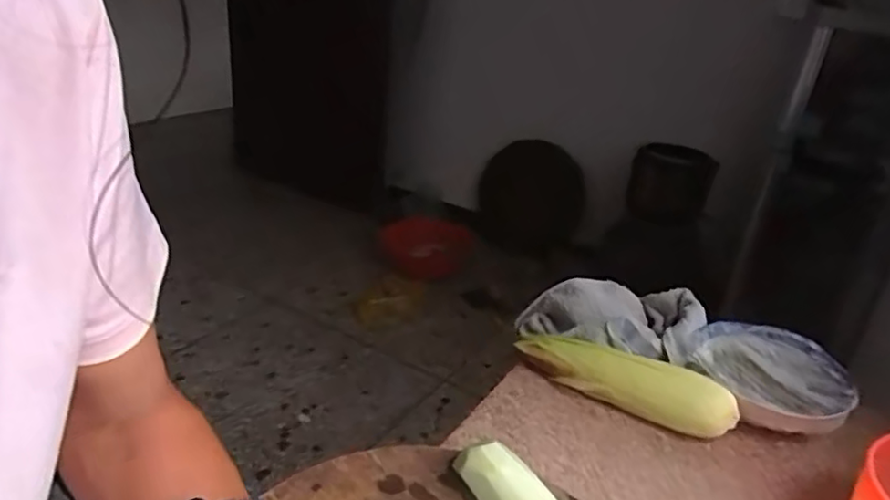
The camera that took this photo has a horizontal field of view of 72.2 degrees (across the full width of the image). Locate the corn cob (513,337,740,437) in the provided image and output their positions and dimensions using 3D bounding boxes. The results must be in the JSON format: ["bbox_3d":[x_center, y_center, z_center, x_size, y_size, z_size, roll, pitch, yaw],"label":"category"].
[{"bbox_3d":[0.200,0.152,0.700,0.240,0.058,0.051,16,29,20],"label":"corn cob"}]

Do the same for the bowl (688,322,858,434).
[{"bbox_3d":[0.375,0.155,0.719,0.170,0.060,0.164,14,28,17],"label":"bowl"}]

